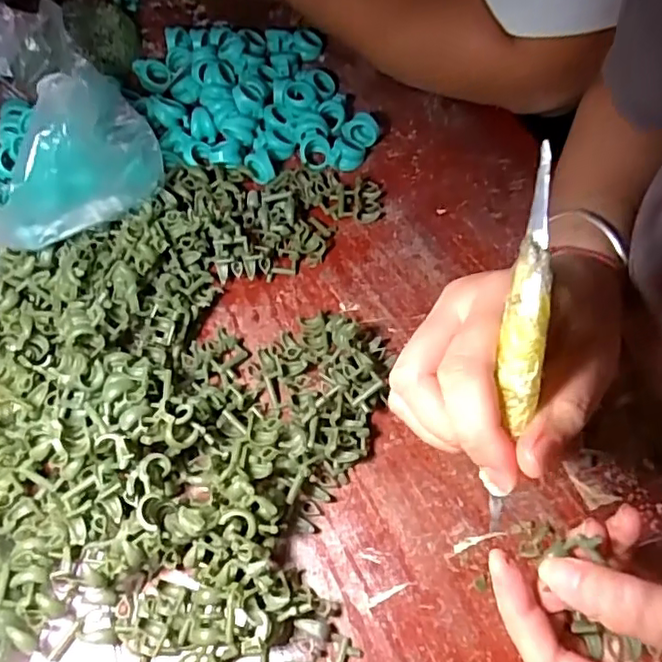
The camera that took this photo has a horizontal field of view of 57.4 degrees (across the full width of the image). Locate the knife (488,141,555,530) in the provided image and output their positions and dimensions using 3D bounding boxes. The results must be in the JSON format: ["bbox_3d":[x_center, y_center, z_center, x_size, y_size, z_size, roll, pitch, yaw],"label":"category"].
[{"bbox_3d":[0.070,-0.014,0.213,0.012,0.010,0.095,3,102,6],"label":"knife"}]

